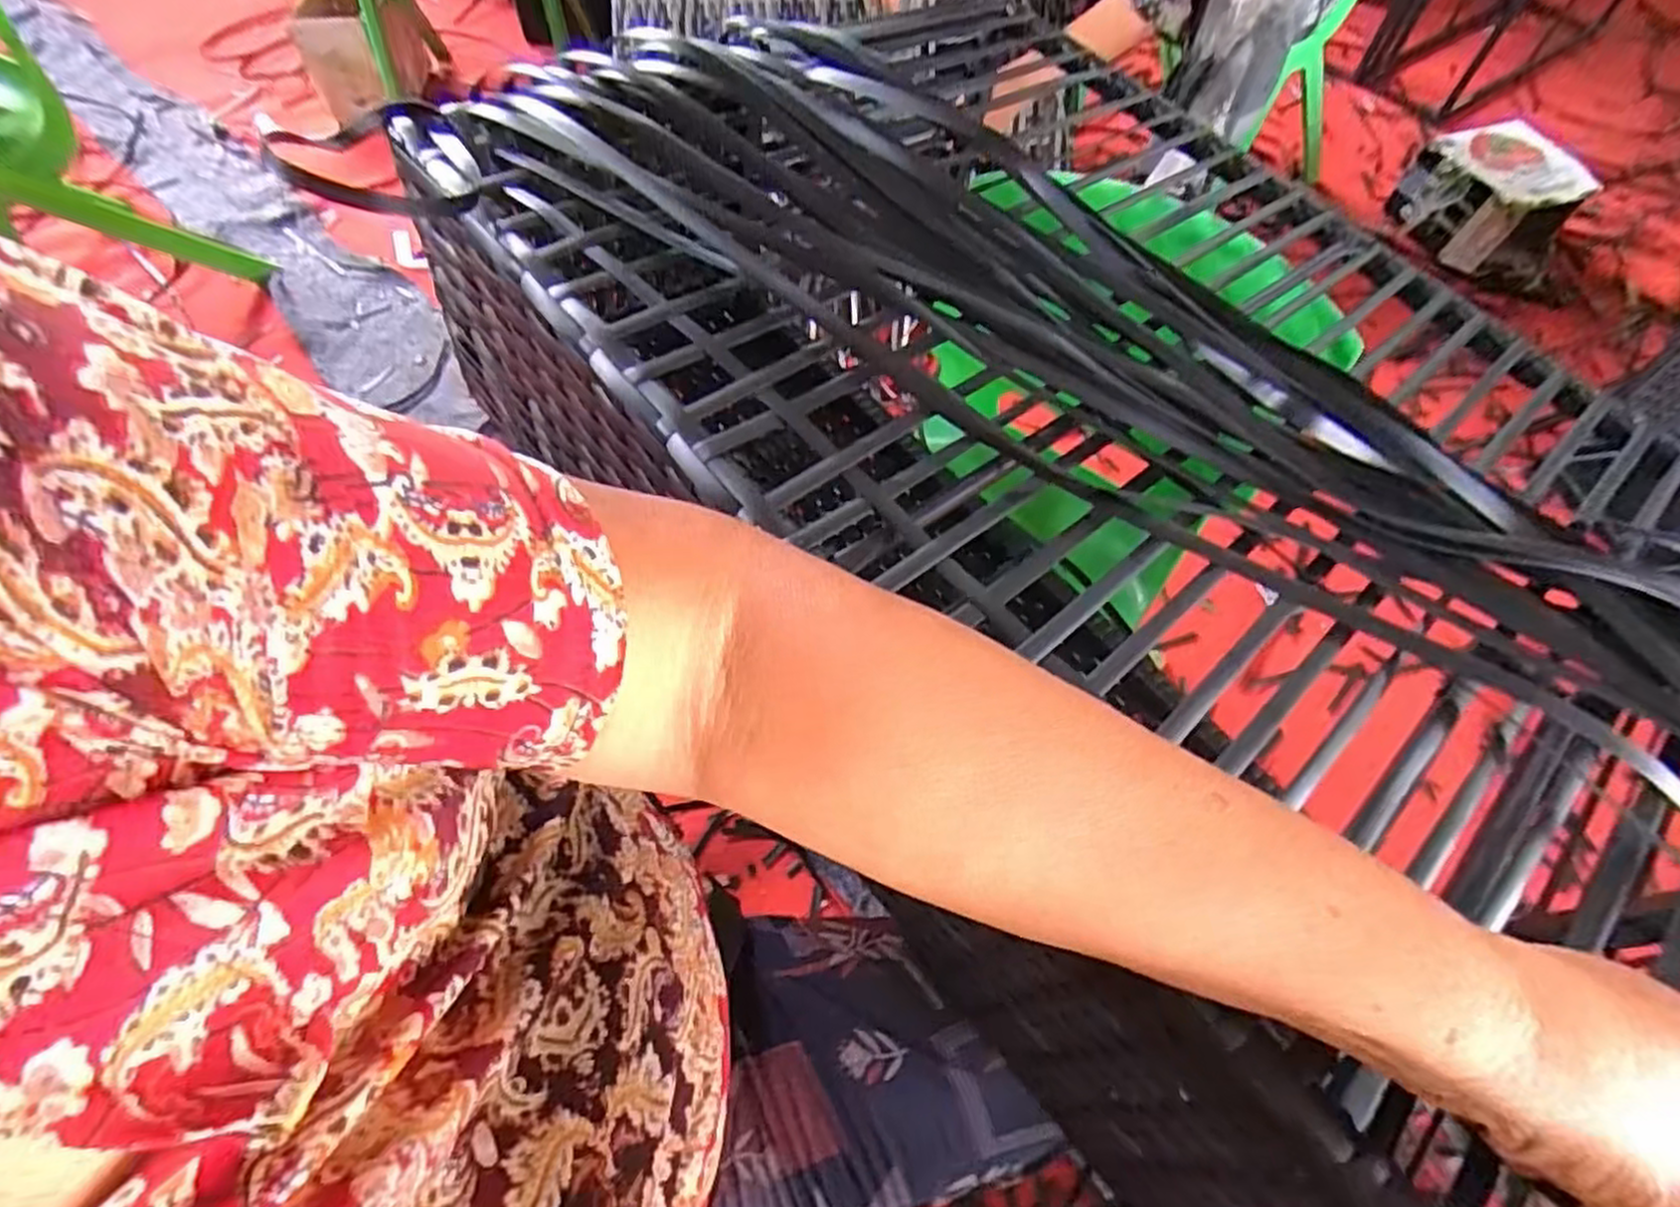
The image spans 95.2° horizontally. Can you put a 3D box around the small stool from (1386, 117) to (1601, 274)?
[{"bbox_3d":[1.113,-0.698,1.316,0.209,0.140,0.215,-17,59,-13],"label":"small stool"}]

